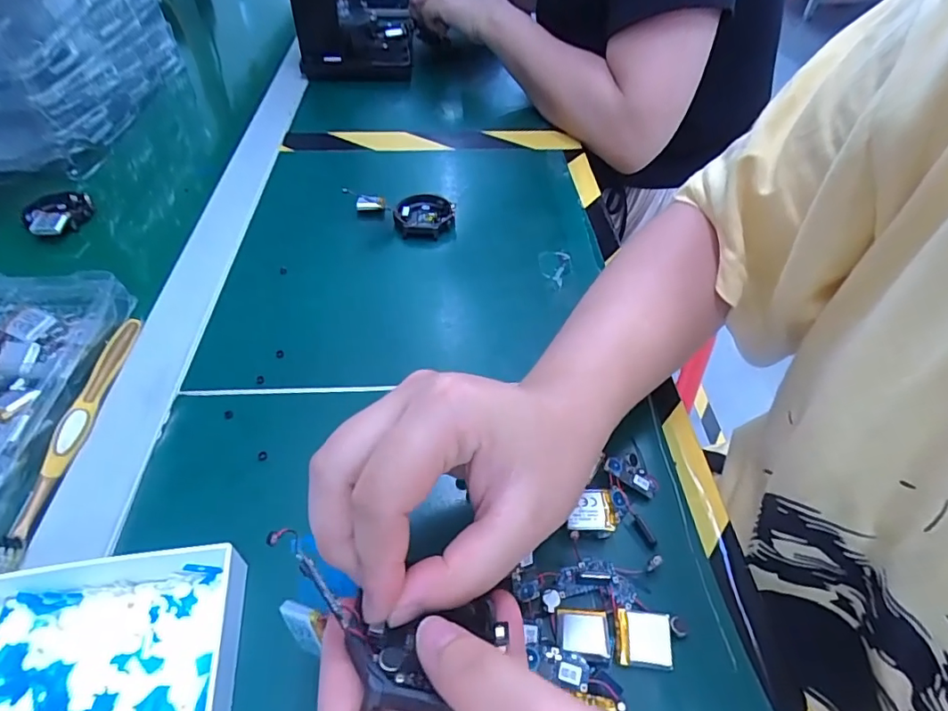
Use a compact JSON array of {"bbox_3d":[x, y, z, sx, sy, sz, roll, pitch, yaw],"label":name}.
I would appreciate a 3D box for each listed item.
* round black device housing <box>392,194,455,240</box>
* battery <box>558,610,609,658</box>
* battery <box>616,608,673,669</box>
[{"bbox_3d":[-0.042,-0.119,0.433,0.049,0.012,0.054,-3,49,-2],"label":"round black device housing"},{"bbox_3d":[0.047,0.119,0.222,0.021,0.007,0.020,-2,49,-1],"label":"battery"},{"bbox_3d":[0.074,0.122,0.223,0.022,0.004,0.022,4,49,4],"label":"battery"}]

